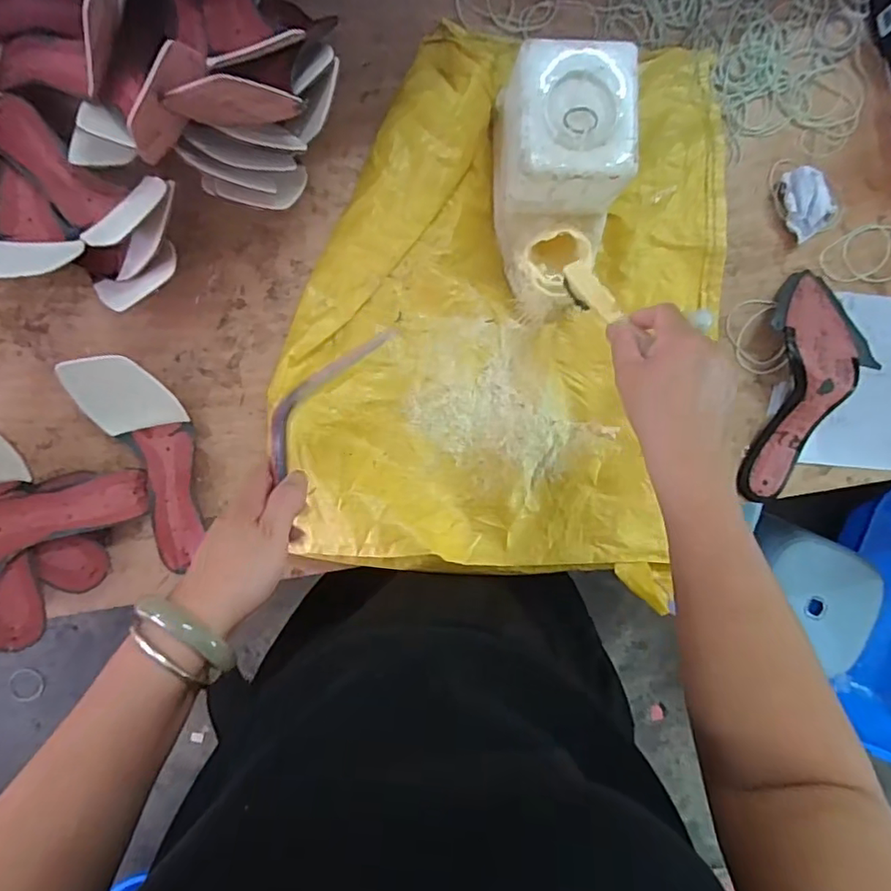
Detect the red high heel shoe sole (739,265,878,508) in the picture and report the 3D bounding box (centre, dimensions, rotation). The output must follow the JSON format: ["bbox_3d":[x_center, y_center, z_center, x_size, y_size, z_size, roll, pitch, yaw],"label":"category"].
[{"bbox_3d":[0.393,-0.061,0.585,0.108,0.052,0.251,7,92,-4],"label":"red high heel shoe sole"}]

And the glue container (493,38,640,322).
[{"bbox_3d":[0.107,-0.239,0.520,0.109,0.114,0.212,0,93,-4],"label":"glue container"}]

